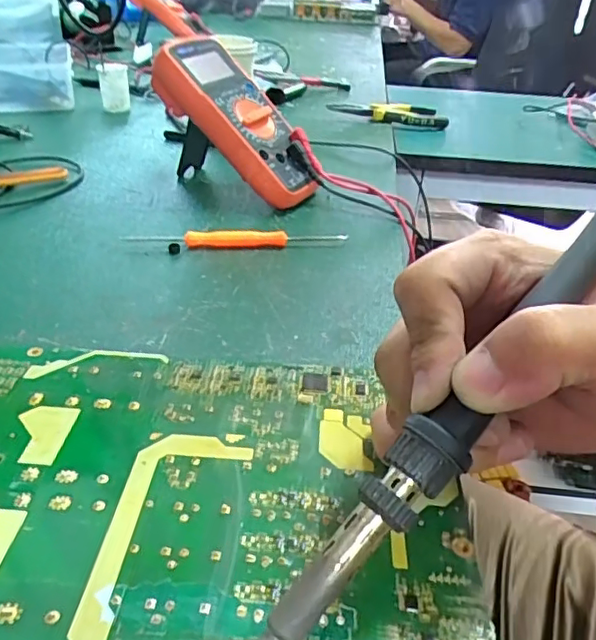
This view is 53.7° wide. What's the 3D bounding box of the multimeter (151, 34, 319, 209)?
[{"bbox_3d":[-0.050,-0.176,0.529,0.171,0.049,0.072,47,42,-3],"label":"multimeter"}]

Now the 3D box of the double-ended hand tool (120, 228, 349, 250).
[{"bbox_3d":[-0.049,-0.065,0.463,0.173,0.014,0.018,0,34,-4],"label":"double-ended hand tool"}]

